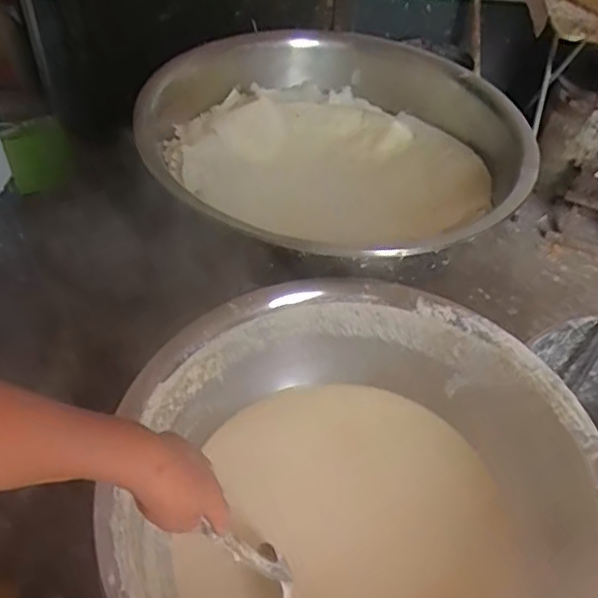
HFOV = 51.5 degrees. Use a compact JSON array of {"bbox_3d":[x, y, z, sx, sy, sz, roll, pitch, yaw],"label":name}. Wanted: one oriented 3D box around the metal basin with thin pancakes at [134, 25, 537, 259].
[{"bbox_3d":[0.108,-0.292,1.110,0.595,0.181,0.546,2,47,-2],"label":"metal basin with thin pancakes"}]

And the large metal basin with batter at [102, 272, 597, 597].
[{"bbox_3d":[0.062,0.258,0.747,0.533,0.235,0.531,2,47,-2],"label":"large metal basin with batter"}]

